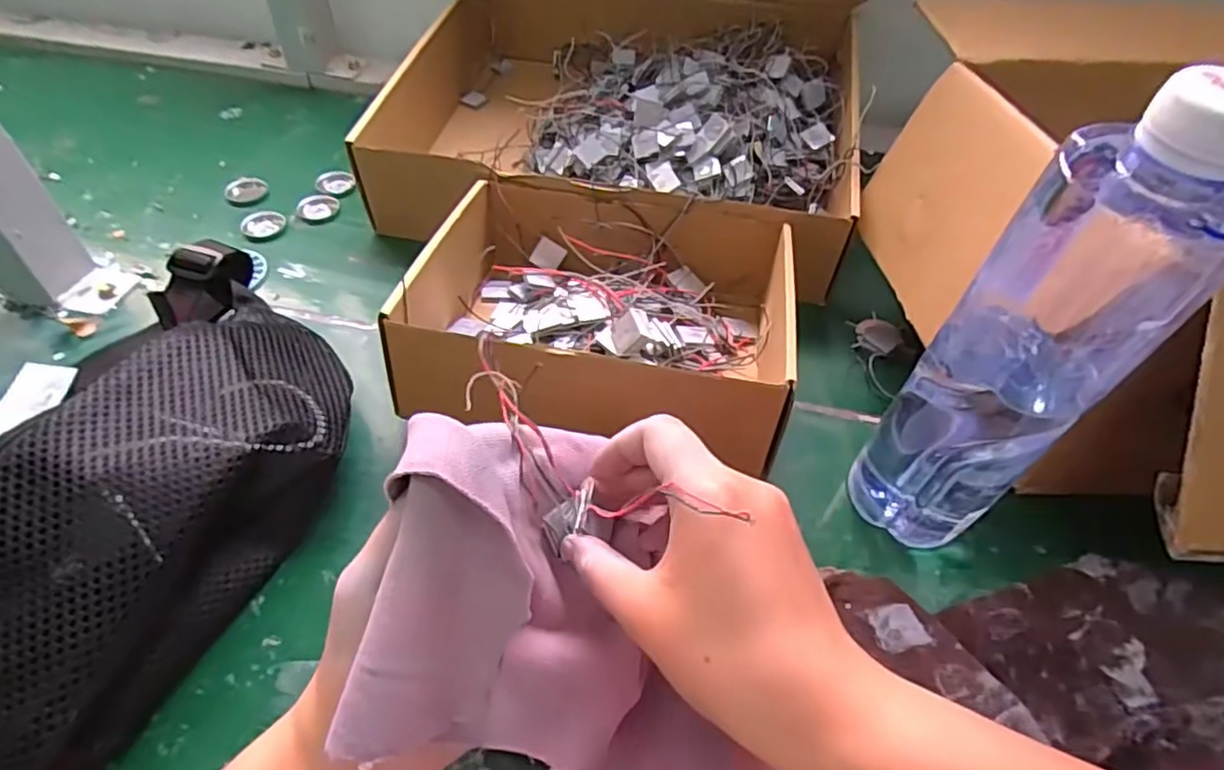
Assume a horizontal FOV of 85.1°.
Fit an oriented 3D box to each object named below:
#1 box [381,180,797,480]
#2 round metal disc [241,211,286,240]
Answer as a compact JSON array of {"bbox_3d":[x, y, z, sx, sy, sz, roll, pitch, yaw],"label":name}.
[{"bbox_3d":[-0.003,-0.043,0.400,0.202,0.077,0.174,8,50,4],"label":"box"},{"bbox_3d":[-0.266,-0.123,0.509,0.031,0.005,0.030,1,49,-2],"label":"round metal disc"}]

